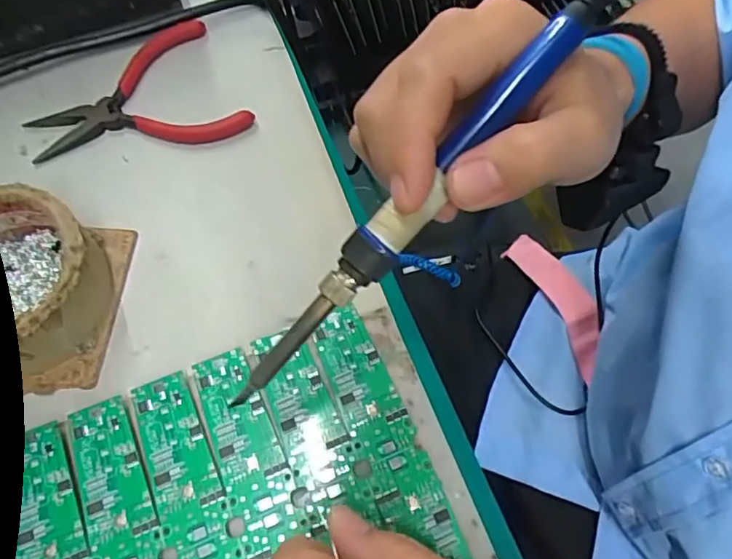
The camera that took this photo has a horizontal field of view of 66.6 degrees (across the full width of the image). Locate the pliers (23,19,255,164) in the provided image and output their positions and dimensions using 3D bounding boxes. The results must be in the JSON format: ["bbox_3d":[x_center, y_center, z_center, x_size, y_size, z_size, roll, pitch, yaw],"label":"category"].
[{"bbox_3d":[-0.139,-0.111,0.333,0.120,0.007,0.087,-17,67,-10],"label":"pliers"}]

